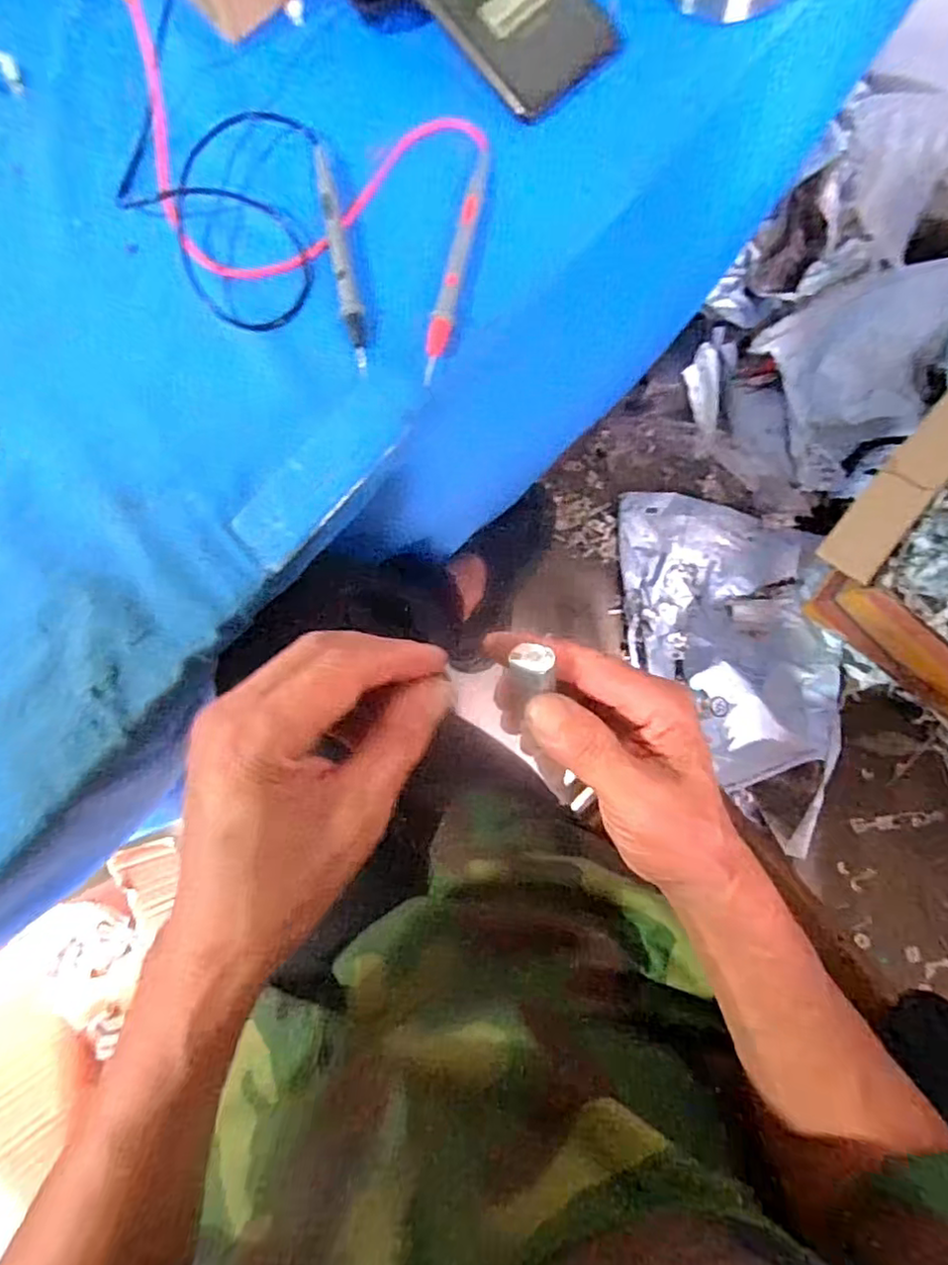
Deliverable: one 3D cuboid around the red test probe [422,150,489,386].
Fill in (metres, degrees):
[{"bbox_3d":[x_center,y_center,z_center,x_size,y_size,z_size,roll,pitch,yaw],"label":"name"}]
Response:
[{"bbox_3d":[-0.010,-0.212,0.373,0.013,0.009,0.143,11,84,8],"label":"red test probe"}]

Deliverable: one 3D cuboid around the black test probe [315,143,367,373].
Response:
[{"bbox_3d":[-0.078,-0.221,0.380,0.011,0.009,0.142,-12,82,5],"label":"black test probe"}]

